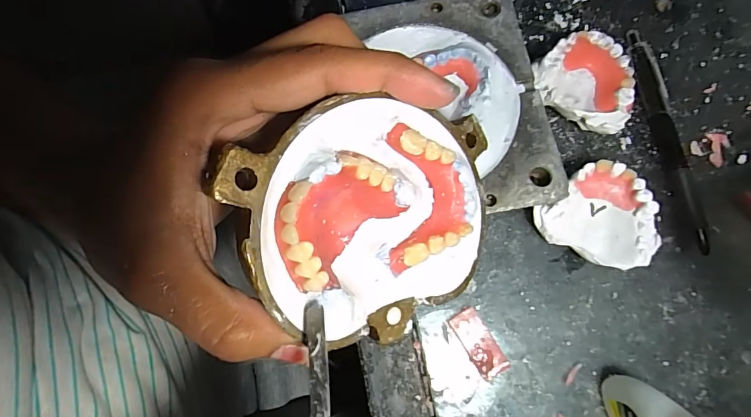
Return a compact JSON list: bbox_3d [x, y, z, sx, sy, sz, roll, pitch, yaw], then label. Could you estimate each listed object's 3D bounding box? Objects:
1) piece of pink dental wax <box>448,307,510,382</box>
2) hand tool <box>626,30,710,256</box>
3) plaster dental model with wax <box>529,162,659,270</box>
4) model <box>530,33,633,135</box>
[{"bbox_3d":[0.060,0.077,0.246,0.018,0.004,0.040,-33,81,-6],"label":"piece of pink dental wax"},{"bbox_3d":[0.182,-0.044,0.265,0.014,0.010,0.142,-12,80,-2],"label":"hand tool"},{"bbox_3d":[0.130,0.008,0.247,0.056,0.026,0.059,0,79,0],"label":"plaster dental model with wax"},{"bbox_3d":[0.124,-0.077,0.263,0.057,0.027,0.058,12,80,2],"label":"model"}]

